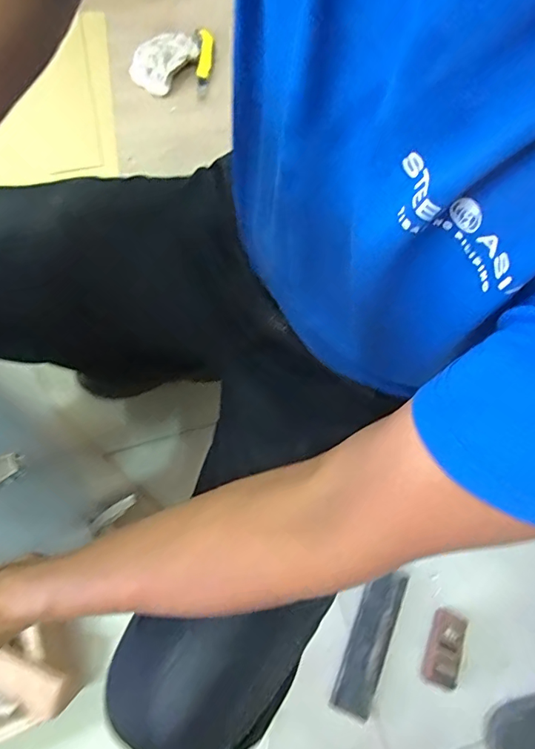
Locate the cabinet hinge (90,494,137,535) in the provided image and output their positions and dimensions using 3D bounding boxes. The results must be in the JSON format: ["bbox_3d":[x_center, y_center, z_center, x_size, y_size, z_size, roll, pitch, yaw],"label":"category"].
[{"bbox_3d":[-0.229,0.205,0.680,0.076,0.013,0.019,-36,77,-24],"label":"cabinet hinge"}]

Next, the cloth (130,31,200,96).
[{"bbox_3d":[-0.220,-0.699,1.018,0.101,0.038,0.168,41,76,9],"label":"cloth"}]

